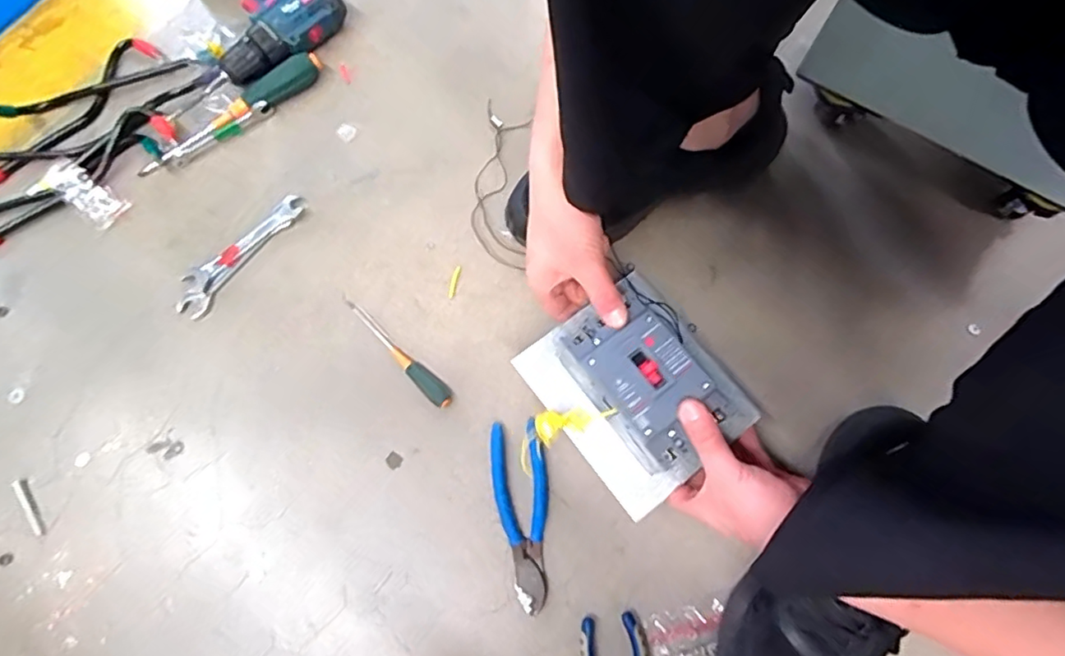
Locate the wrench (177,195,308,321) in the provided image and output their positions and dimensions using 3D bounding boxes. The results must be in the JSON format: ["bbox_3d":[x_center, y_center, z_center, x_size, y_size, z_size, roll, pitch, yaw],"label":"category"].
[{"bbox_3d":[-0.307,-0.080,0.603,0.037,0.010,0.163,39,78,11],"label":"wrench"}]

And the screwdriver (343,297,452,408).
[{"bbox_3d":[-0.140,0.024,0.571,0.155,0.016,0.020,39,78,11],"label":"screwdriver"}]

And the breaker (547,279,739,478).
[{"bbox_3d":[0.087,0.043,0.481,0.088,0.064,0.137,-37,77,-9],"label":"breaker"}]

